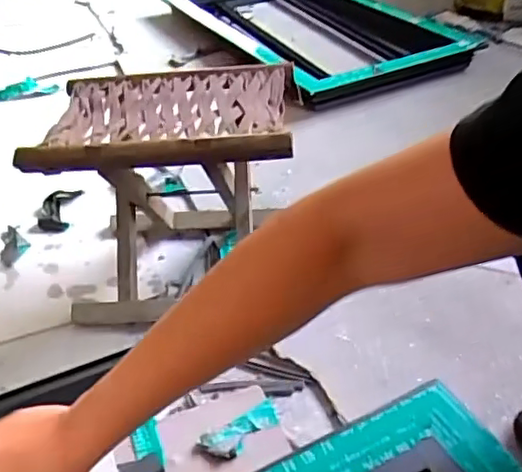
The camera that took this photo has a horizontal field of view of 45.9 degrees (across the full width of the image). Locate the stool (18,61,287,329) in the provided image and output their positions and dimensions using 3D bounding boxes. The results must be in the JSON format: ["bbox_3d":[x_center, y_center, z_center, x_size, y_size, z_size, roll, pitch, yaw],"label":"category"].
[{"bbox_3d":[-0.111,-0.055,0.854,0.314,0.284,0.223,-2,36,4],"label":"stool"}]

